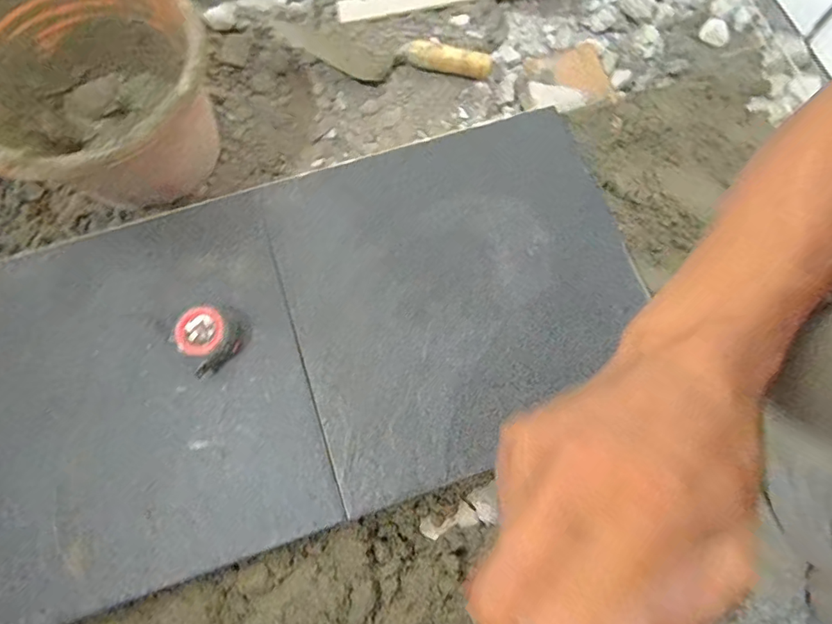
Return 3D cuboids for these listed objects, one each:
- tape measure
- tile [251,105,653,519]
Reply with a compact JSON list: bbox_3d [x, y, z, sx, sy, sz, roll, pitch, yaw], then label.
[{"bbox_3d":[-0.222,0.028,0.523,0.066,0.040,0.058,-43,79,-12],"label":"tape measure"},{"bbox_3d":[0.058,-0.035,0.563,0.403,0.009,0.383,-19,74,-6],"label":"tile"}]

